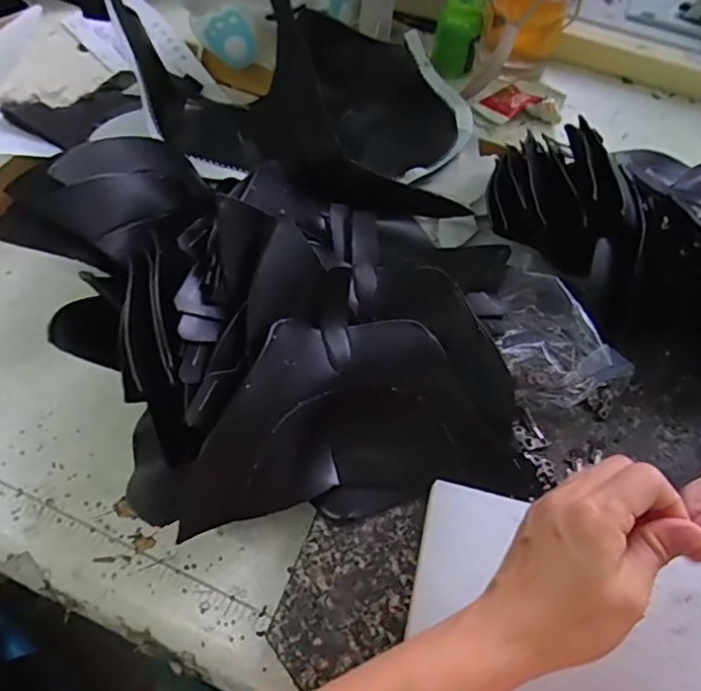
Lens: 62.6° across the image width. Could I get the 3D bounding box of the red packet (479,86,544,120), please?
[{"bbox_3d":[0.173,-0.264,0.621,0.060,0.007,0.040,-35,67,-22],"label":"red packet"}]

